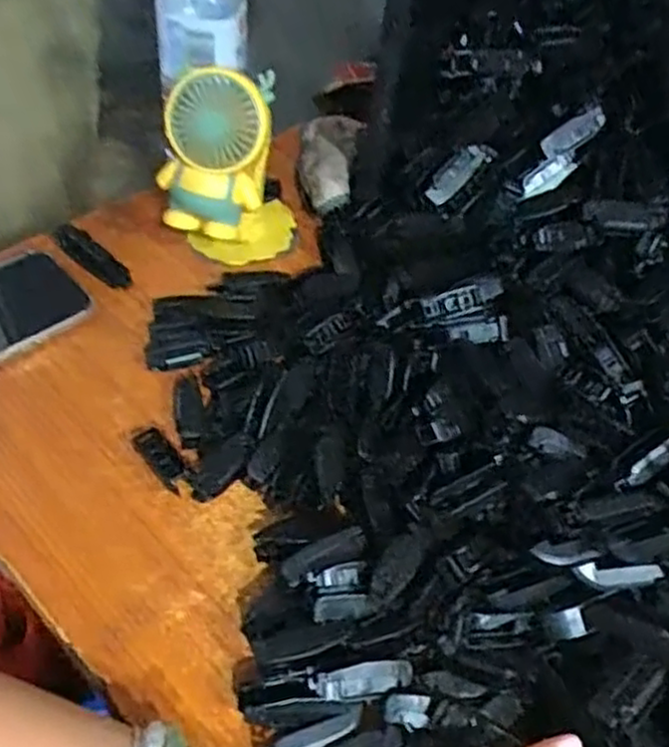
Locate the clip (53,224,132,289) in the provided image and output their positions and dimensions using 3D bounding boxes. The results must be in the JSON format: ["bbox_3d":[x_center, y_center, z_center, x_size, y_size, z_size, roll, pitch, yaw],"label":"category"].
[{"bbox_3d":[-0.183,-0.090,0.559,0.077,0.013,0.025,38,55,24],"label":"clip"}]

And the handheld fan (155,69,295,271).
[{"bbox_3d":[-0.074,-0.144,0.543,0.091,0.161,0.105,3,49,-5],"label":"handheld fan"}]

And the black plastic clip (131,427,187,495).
[{"bbox_3d":[-0.104,0.052,0.450,0.019,0.011,0.045,-27,57,-27],"label":"black plastic clip"}]

